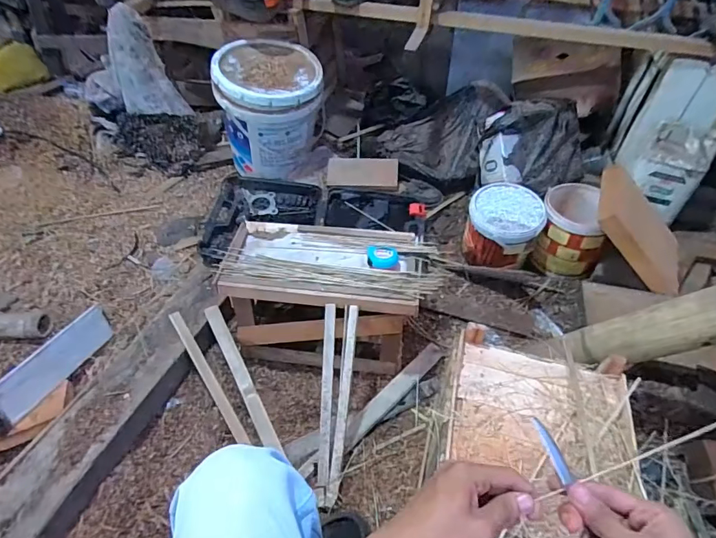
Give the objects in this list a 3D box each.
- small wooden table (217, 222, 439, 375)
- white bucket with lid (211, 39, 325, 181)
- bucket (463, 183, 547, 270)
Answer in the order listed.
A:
[{"bbox_3d":[-0.059,0.057,0.967,0.410,0.240,0.222,4,46,4],"label":"small wooden table"},{"bbox_3d":[-0.252,-0.469,1.305,0.279,0.318,0.270,-1,46,-2],"label":"white bucket with lid"},{"bbox_3d":[0.384,-0.111,1.159,0.180,0.155,0.178,0,46,0],"label":"bucket"}]

